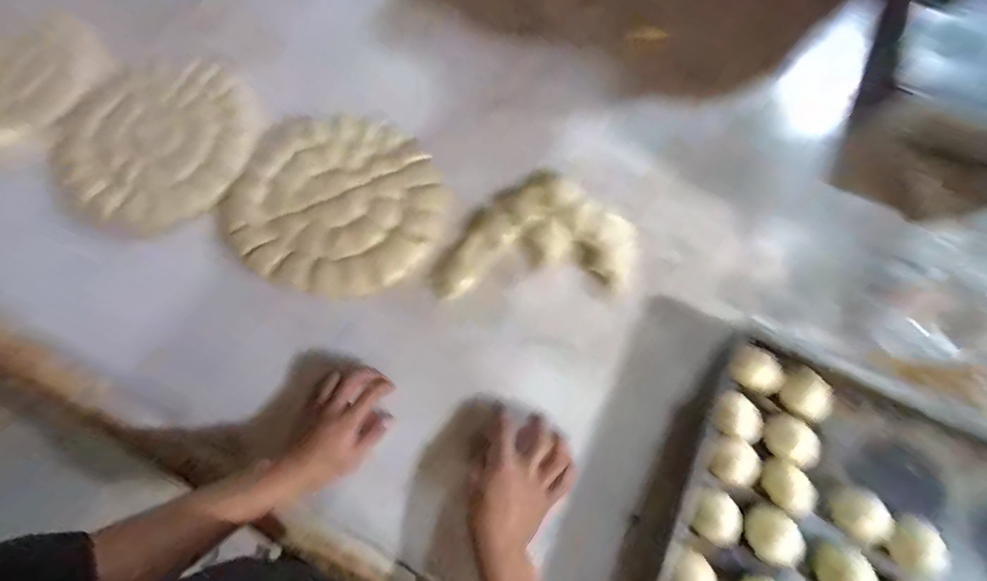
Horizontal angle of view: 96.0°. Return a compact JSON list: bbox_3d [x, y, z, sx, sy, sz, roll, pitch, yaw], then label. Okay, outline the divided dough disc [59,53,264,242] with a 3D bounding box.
[{"bbox_3d":[-0.469,-0.212,0.615,0.255,0.017,0.262,-1,70,2],"label":"divided dough disc"}]

